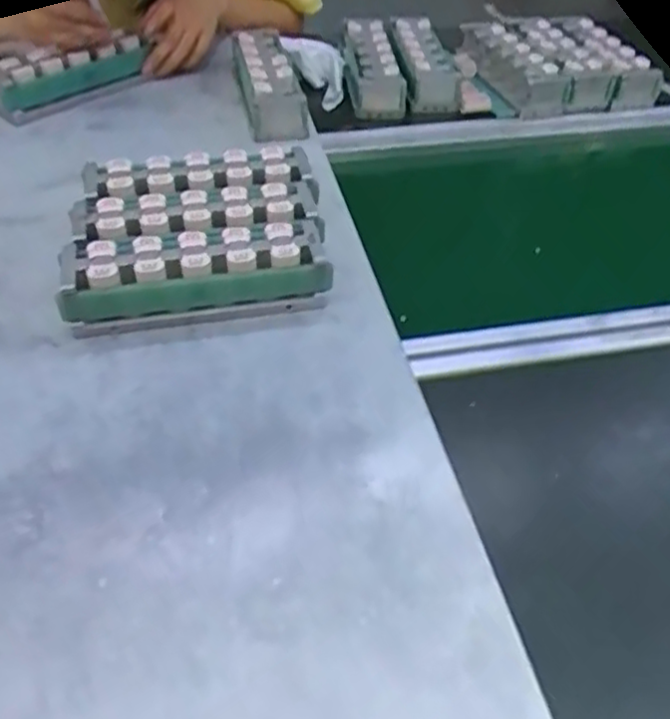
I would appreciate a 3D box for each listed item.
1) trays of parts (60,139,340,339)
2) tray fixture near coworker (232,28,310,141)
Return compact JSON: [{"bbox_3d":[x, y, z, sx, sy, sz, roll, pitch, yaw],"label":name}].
[{"bbox_3d":[-0.112,-0.104,0.607,0.201,0.049,0.195,-5,42,-8],"label":"trays of parts"},{"bbox_3d":[-0.076,-0.312,0.838,0.066,0.052,0.199,-6,42,-9],"label":"tray fixture near coworker"}]

